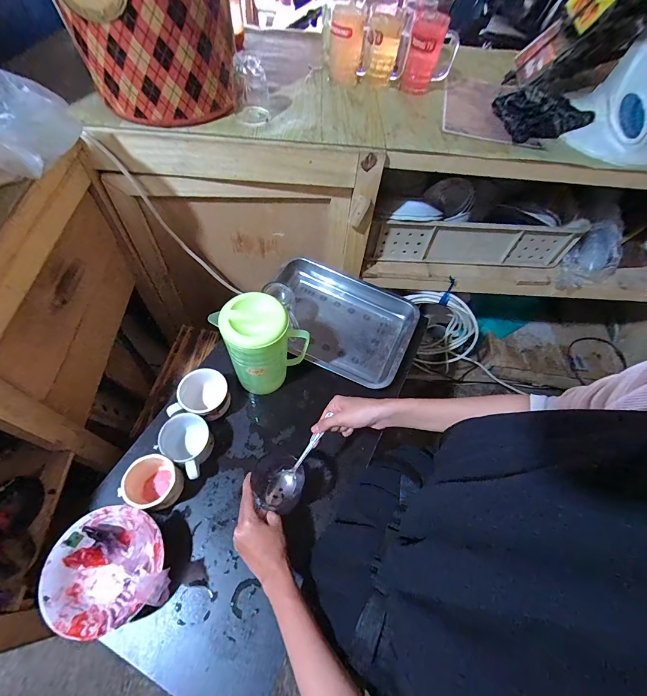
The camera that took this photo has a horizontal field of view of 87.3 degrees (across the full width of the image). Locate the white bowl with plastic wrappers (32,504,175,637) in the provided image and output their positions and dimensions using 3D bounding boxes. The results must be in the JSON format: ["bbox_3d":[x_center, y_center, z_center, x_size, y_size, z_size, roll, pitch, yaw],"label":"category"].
[{"bbox_3d":[-0.310,0.316,0.491,0.156,0.070,0.148,2,61,-4],"label":"white bowl with plastic wrappers"}]

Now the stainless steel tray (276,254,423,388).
[{"bbox_3d":[0.024,-0.067,0.766,0.350,0.063,0.262,22,61,7],"label":"stainless steel tray"}]

